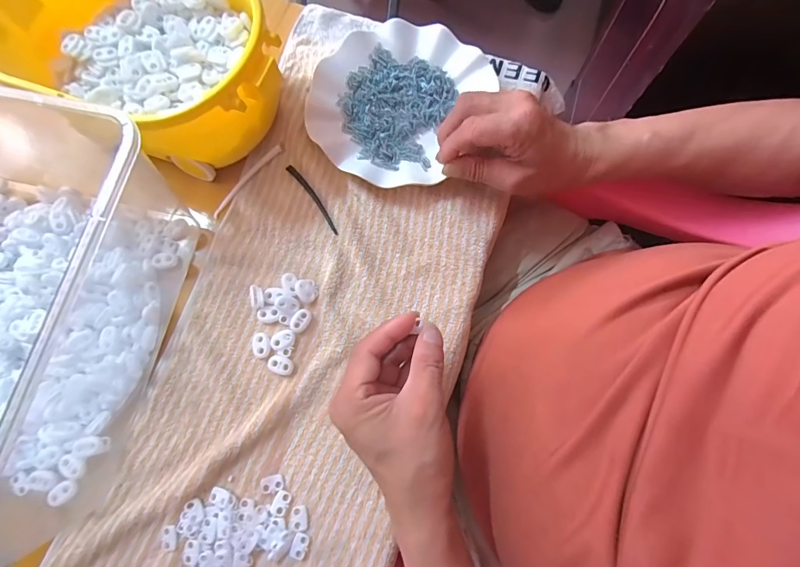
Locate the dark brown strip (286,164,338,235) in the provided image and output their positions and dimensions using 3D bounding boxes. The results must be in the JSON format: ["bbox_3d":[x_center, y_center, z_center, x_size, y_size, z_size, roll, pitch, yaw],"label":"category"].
[{"bbox_3d":[-0.084,-0.084,0.384,0.009,0.004,0.086,-36,77,-8],"label":"dark brown strip"}]

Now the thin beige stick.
[{"bbox_3d":[-0.151,-0.103,0.386,0.010,0.005,0.095,37,79,10],"label":"thin beige stick"}]

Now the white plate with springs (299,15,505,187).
[{"bbox_3d":[-0.003,-0.185,0.398,0.160,0.023,0.180,37,79,10],"label":"white plate with springs"}]

